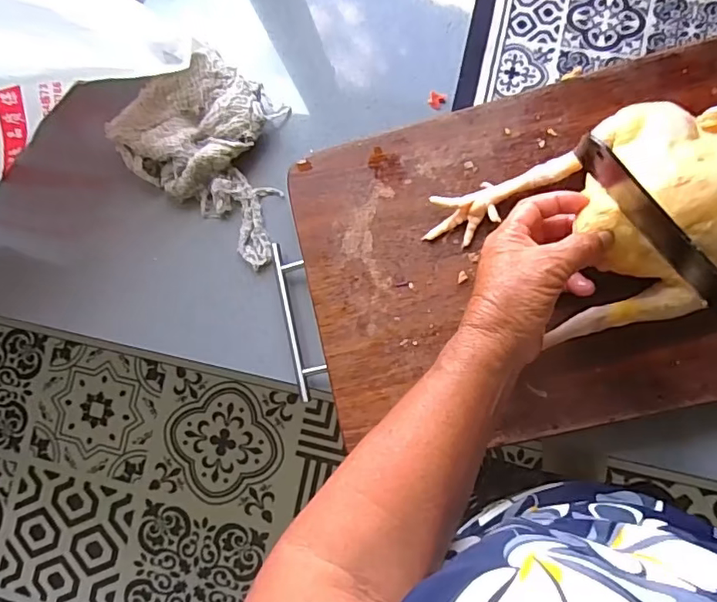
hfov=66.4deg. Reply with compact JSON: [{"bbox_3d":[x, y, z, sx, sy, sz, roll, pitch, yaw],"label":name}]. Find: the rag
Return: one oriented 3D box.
[{"bbox_3d":[-0.131,-0.145,0.510,0.192,0.035,0.133,38,91,10],"label":"rag"}]

